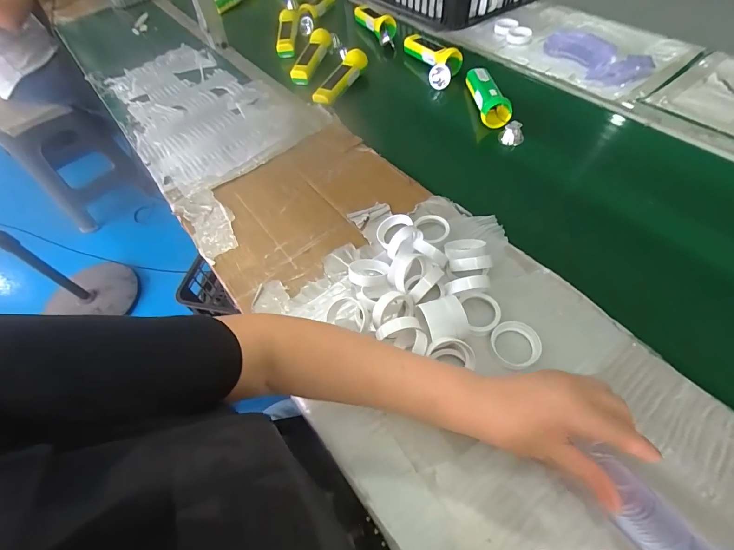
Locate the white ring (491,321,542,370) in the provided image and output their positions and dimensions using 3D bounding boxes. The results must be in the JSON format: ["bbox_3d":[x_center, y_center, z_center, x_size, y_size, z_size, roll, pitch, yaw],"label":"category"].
[{"bbox_3d":[0.170,0.078,0.400,0.048,0.016,0.051,-2,55,3],"label":"white ring"}]

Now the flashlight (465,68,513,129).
[{"bbox_3d":[0.233,-0.341,0.677,0.058,0.052,0.152,-2,55,3],"label":"flashlight"}]

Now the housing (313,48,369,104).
[{"bbox_3d":[-0.053,-0.424,0.741,0.047,0.042,0.183,21,60,18],"label":"housing"}]

